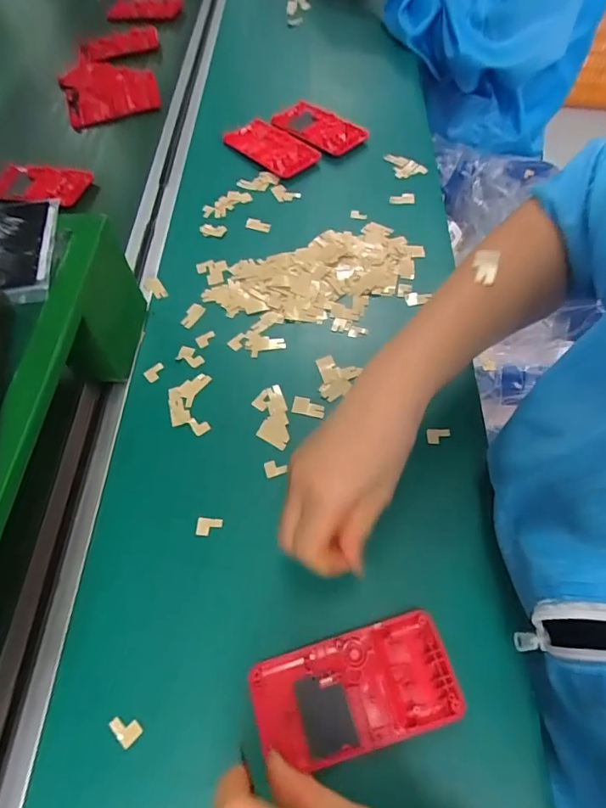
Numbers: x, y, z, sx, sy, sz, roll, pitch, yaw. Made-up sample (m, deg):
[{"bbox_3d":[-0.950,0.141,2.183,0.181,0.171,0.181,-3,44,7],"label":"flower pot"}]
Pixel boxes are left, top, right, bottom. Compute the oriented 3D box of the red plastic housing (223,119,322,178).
[{"bbox_3d":[-0.041,-0.319,0.605,0.061,0.013,0.129,-39,65,-20],"label":"red plastic housing"}]

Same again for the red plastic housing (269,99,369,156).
[{"bbox_3d":[0.021,-0.347,0.616,0.118,0.019,0.057,34,66,20],"label":"red plastic housing"}]

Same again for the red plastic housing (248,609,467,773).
[{"bbox_3d":[0.032,0.175,0.299,0.120,0.009,0.061,-15,59,-7],"label":"red plastic housing"}]

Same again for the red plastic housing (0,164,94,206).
[{"bbox_3d":[-0.313,-0.263,0.584,0.115,0.017,0.064,11,60,8],"label":"red plastic housing"}]

